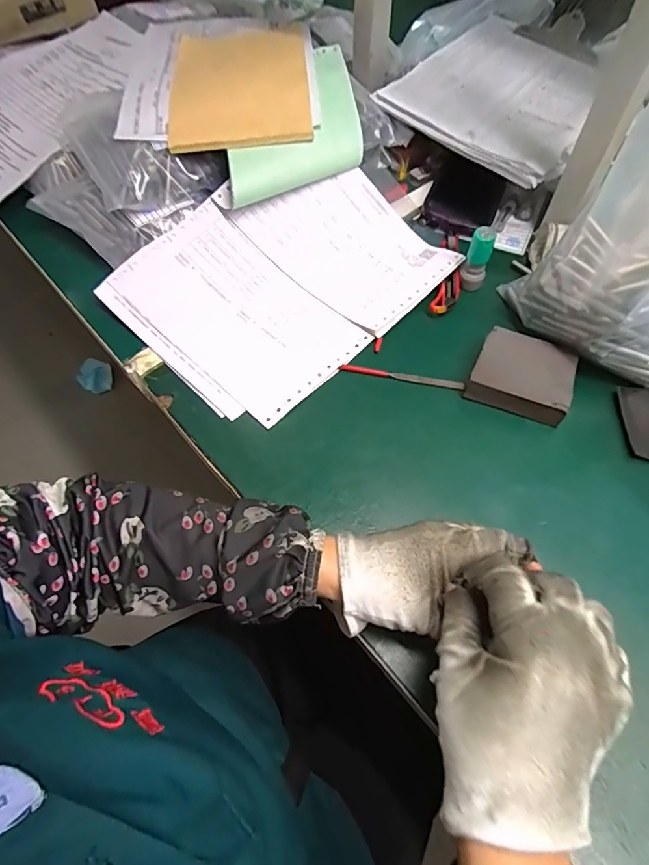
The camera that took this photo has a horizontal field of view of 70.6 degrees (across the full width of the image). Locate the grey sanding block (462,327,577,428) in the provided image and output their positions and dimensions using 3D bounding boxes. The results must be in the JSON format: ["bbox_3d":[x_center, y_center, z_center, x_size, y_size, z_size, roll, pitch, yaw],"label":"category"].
[{"bbox_3d":[0.171,-0.050,0.400,0.079,0.030,0.073,20,61,12],"label":"grey sanding block"}]

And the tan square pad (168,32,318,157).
[{"bbox_3d":[-0.092,-0.382,0.495,0.149,0.035,0.209,-5,58,0],"label":"tan square pad"}]

